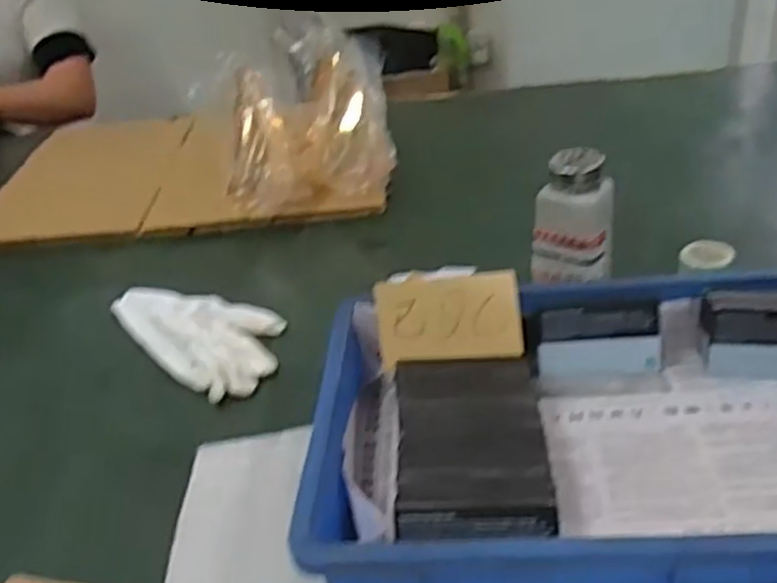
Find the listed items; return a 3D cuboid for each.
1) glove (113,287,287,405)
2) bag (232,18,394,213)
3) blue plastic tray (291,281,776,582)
[{"bbox_3d":[-0.158,0.029,0.659,0.185,0.028,0.099,23,42,39],"label":"glove"},{"bbox_3d":[-0.079,-0.195,0.880,0.165,0.138,0.181,-1,32,8],"label":"bag"},{"bbox_3d":[0.142,0.081,0.465,0.362,0.059,0.231,-2,32,6],"label":"blue plastic tray"}]

